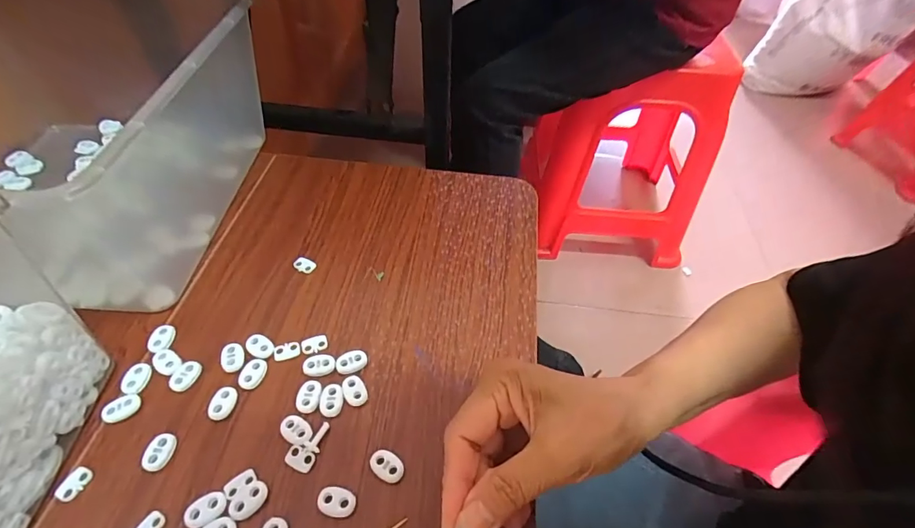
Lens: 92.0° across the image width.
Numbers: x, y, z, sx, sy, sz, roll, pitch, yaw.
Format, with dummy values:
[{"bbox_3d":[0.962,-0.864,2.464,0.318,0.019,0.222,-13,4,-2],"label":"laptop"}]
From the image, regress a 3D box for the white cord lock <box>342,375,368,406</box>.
[{"bbox_3d":[-0.073,0.089,0.313,0.015,0.004,0.023,-19,54,-19],"label":"white cord lock"}]

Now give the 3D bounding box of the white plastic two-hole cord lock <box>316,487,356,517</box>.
[{"bbox_3d":[-0.073,0.144,0.267,0.022,0.004,0.015,8,50,3],"label":"white plastic two-hole cord lock"}]

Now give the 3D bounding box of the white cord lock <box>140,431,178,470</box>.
[{"bbox_3d":[-0.190,0.120,0.282,0.015,0.006,0.023,9,50,4],"label":"white cord lock"}]

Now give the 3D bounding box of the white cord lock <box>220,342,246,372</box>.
[{"bbox_3d":[-0.165,0.068,0.323,0.016,0.004,0.022,-12,52,-13],"label":"white cord lock"}]

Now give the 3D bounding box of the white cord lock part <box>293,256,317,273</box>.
[{"bbox_3d":[-0.134,0.001,0.387,0.020,0.005,0.012,16,51,9],"label":"white cord lock part"}]

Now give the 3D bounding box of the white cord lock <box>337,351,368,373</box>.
[{"bbox_3d":[-0.078,0.073,0.327,0.022,0.006,0.016,-15,53,-16],"label":"white cord lock"}]

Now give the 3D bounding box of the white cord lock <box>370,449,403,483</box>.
[{"bbox_3d":[-0.045,0.128,0.281,0.024,0.004,0.016,26,53,17],"label":"white cord lock"}]

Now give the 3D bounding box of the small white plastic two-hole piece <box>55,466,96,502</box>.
[{"bbox_3d":[-0.236,0.135,0.271,0.012,0.004,0.020,25,53,16],"label":"small white plastic two-hole piece"}]

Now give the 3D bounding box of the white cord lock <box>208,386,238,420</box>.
[{"bbox_3d":[-0.161,0.095,0.303,0.015,0.006,0.023,9,50,4],"label":"white cord lock"}]

